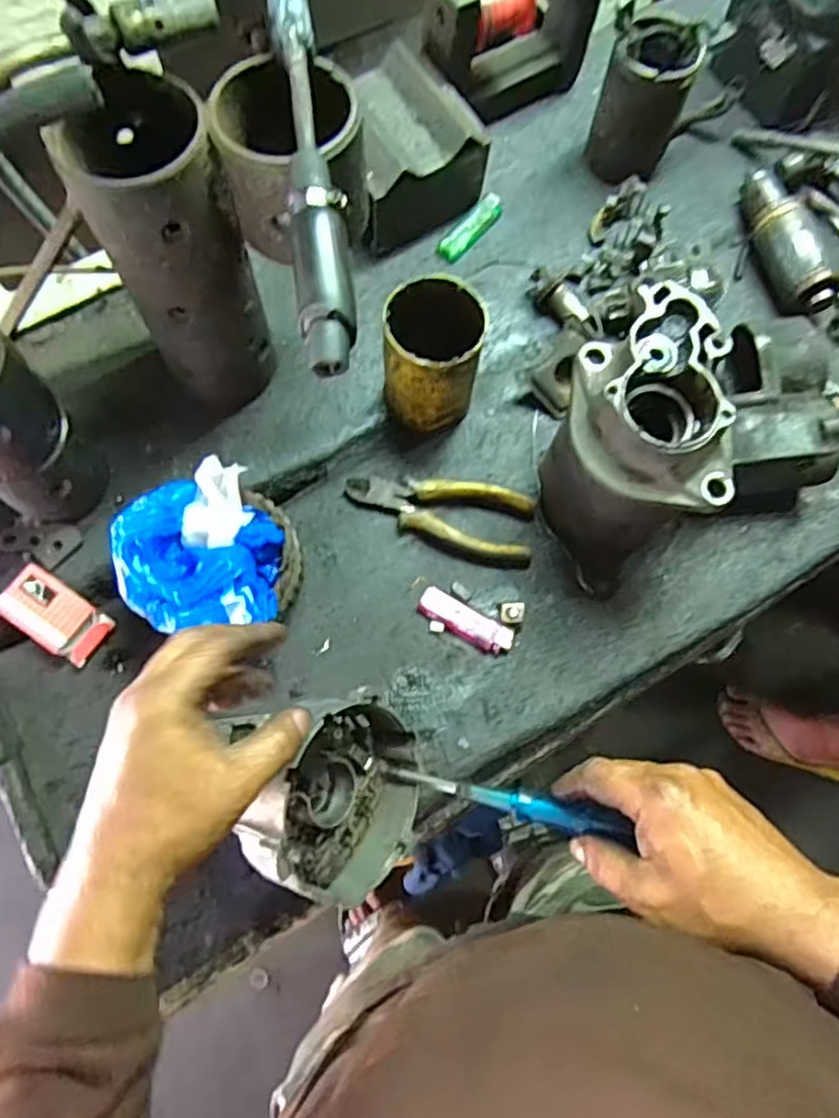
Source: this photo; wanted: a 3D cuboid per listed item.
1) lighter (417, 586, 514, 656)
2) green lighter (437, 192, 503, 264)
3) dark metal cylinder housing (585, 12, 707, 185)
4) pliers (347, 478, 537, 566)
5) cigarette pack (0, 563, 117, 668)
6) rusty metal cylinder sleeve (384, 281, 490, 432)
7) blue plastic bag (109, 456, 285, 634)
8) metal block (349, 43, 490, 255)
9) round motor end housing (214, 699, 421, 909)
[{"bbox_3d":[0.036,0.050,0.544,0.079,0.009,0.024,30,74,9],"label":"lighter"},{"bbox_3d":[0.050,-0.314,0.648,0.026,0.014,0.078,42,76,12],"label":"green lighter"},{"bbox_3d":[0.200,-0.409,0.617,0.074,0.099,0.085,18,73,6],"label":"dark metal cylinder housing"},{"bbox_3d":[0.017,-0.036,0.567,0.153,0.026,0.055,11,72,3],"label":"pliers"},{"bbox_3d":[-0.278,0.043,0.523,0.079,0.015,0.044,36,67,-1],"label":"cigarette pack"},{"bbox_3d":[0.011,-0.153,0.536,0.072,0.110,0.068,1,72,0],"label":"rusty metal cylinder sleeve"},{"bbox_3d":[-0.154,-0.007,0.483,0.111,0.052,0.119,-11,72,-4],"label":"blue plastic bag"},{"bbox_3d":[-0.014,-0.364,0.614,0.120,0.088,0.122,-31,75,-10],"label":"metal block"},{"bbox_3d":[-0.054,0.158,0.449,0.116,0.065,0.126,53,50,-20],"label":"round motor end housing"}]

